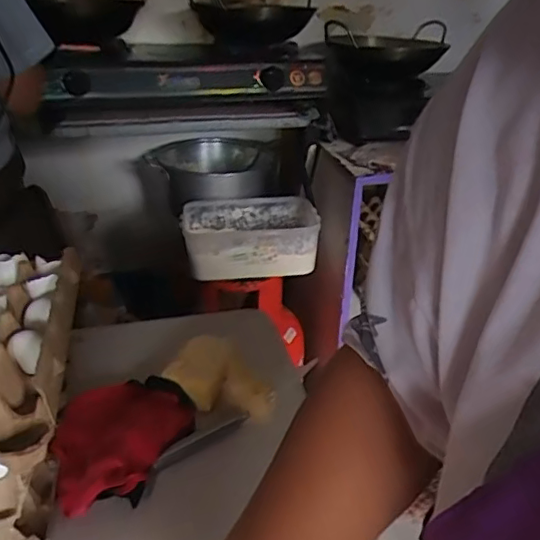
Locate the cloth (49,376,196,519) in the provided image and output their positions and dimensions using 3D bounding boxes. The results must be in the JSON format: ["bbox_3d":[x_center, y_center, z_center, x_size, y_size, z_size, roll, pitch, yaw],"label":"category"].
[{"bbox_3d":[-0.145,0.165,0.567,0.140,0.060,0.171,-11,31,-21],"label":"cloth"}]

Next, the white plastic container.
[{"bbox_3d":[-0.044,-0.075,1.293,0.298,0.116,0.211,-2,29,-5],"label":"white plastic container"}]

